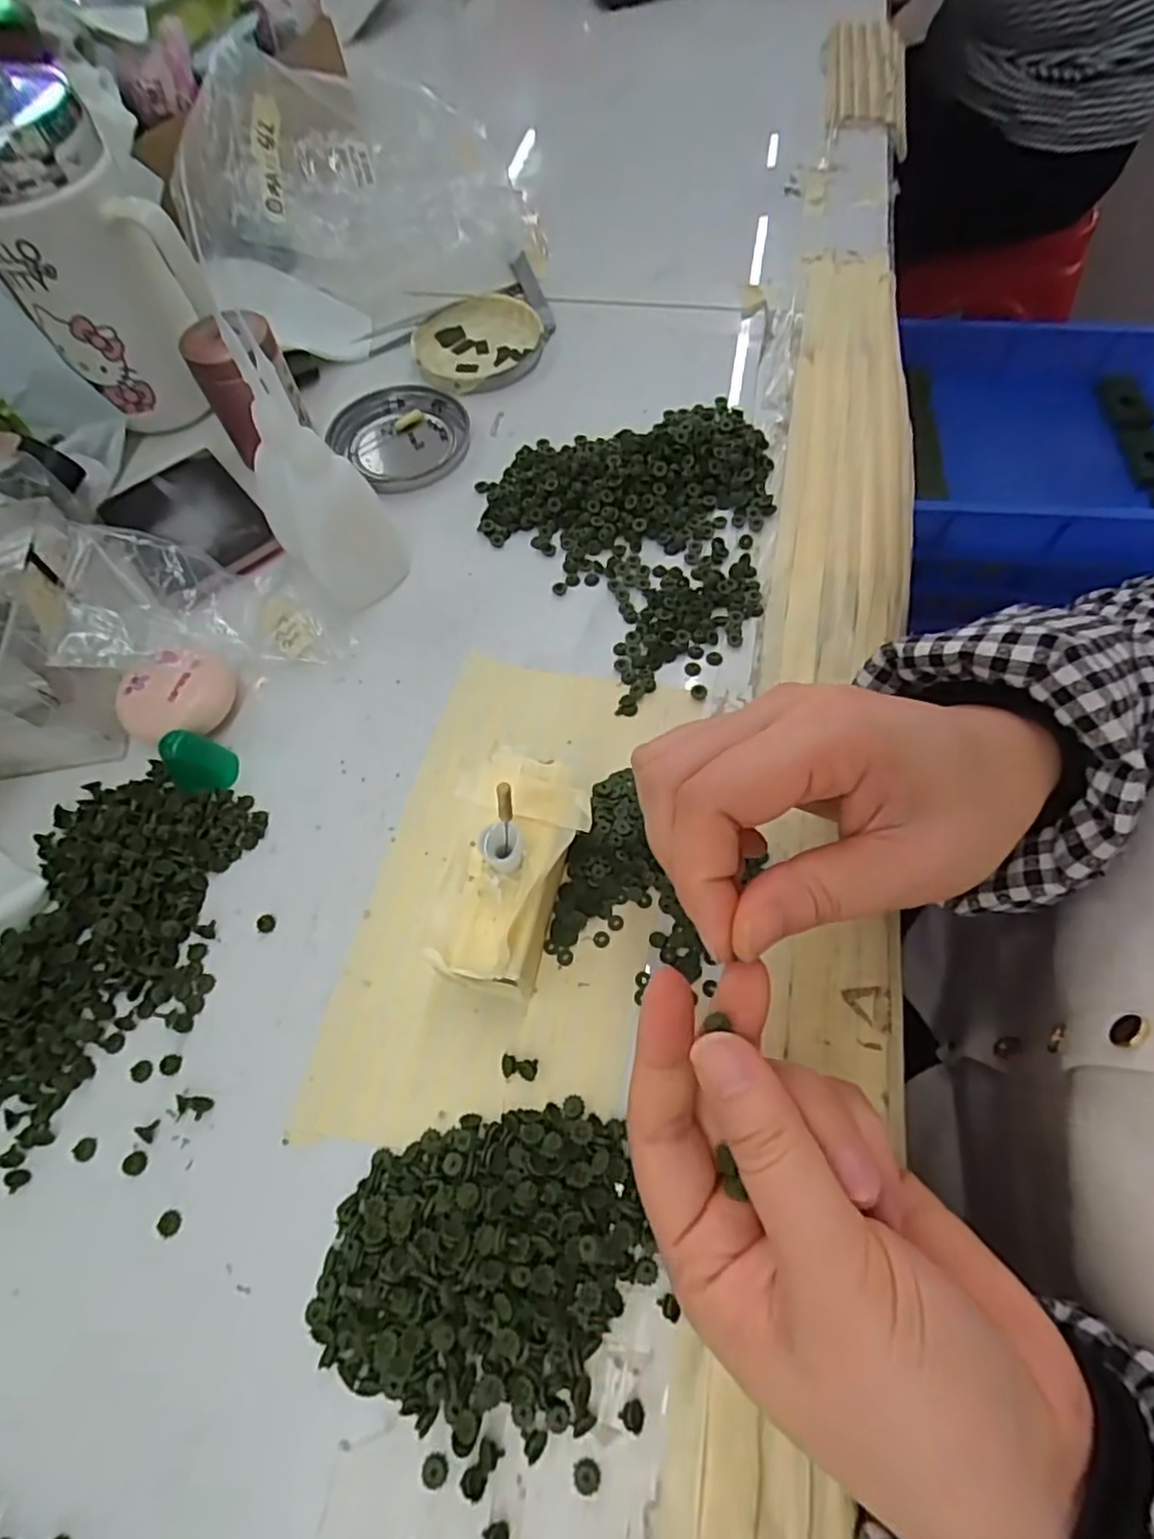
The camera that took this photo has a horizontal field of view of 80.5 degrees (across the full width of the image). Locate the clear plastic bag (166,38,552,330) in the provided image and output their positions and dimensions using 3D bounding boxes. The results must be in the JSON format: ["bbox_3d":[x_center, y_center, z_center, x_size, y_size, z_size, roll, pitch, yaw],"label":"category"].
[{"bbox_3d":[-0.130,-0.367,0.429,0.206,0.089,0.124,-2,63,2],"label":"clear plastic bag"}]

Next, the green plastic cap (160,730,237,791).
[{"bbox_3d":[-0.157,-0.004,0.283,0.018,0.025,0.019,-1,63,3],"label":"green plastic cap"}]

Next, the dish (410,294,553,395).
[{"bbox_3d":[-0.063,-0.261,0.417,0.074,0.009,0.081,-1,63,3],"label":"dish"}]

